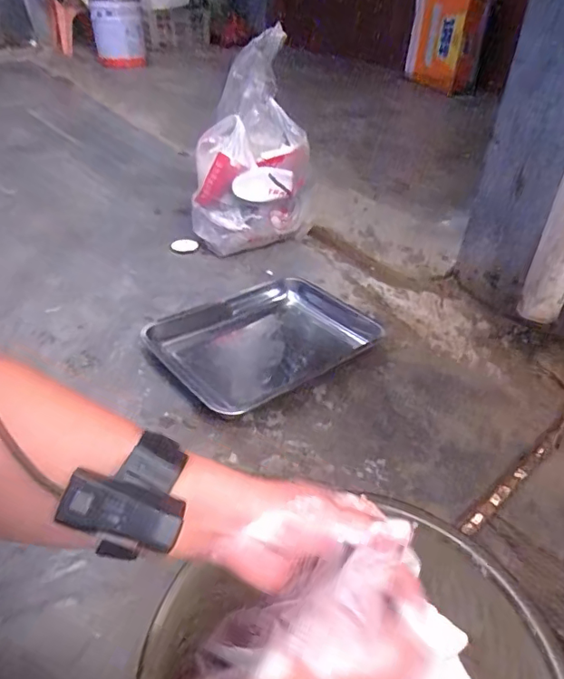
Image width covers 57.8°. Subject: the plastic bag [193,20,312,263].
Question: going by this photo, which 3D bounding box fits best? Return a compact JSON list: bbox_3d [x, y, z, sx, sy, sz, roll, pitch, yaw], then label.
[{"bbox_3d":[-0.067,-0.406,1.134,0.240,0.443,0.166,8,37,5],"label":"plastic bag"}]

